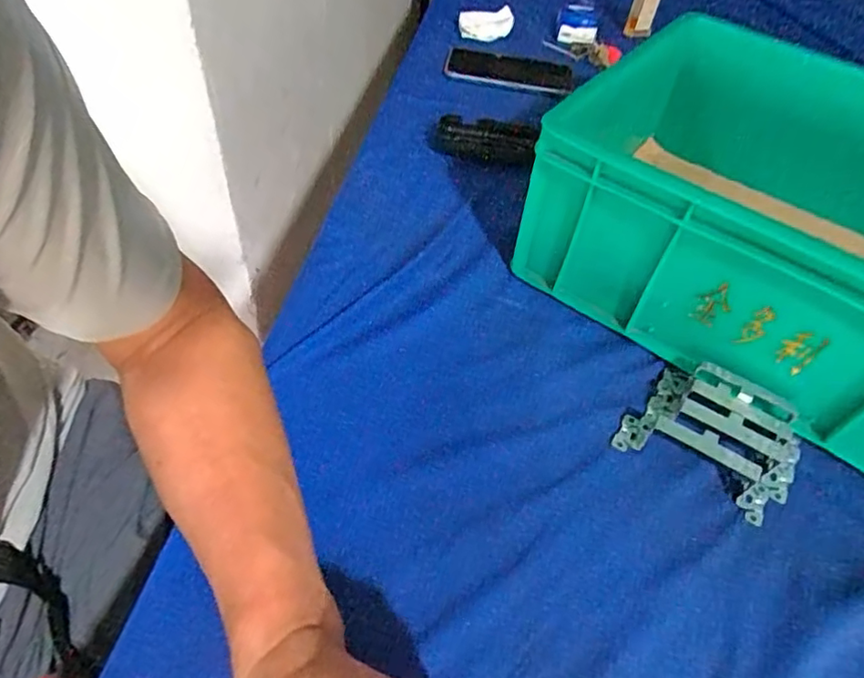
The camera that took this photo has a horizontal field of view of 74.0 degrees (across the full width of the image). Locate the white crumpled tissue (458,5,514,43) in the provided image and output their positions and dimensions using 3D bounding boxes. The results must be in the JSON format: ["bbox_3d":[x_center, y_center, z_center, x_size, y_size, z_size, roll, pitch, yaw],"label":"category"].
[{"bbox_3d":[0.076,-0.450,0.815,0.069,0.038,0.045,-14,53,-17],"label":"white crumpled tissue"}]

